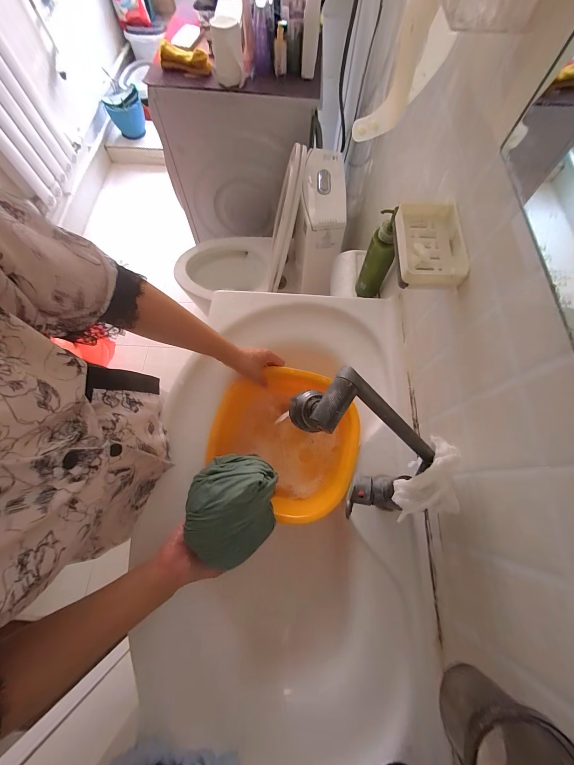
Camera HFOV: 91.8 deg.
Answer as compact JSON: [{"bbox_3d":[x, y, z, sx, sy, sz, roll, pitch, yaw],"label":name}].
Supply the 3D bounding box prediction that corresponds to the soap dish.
[{"bbox_3d":[0.207,-0.206,0.412,0.090,0.027,0.147,4,67,1],"label":"soap dish"}]

